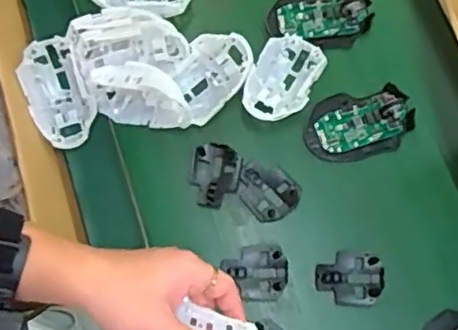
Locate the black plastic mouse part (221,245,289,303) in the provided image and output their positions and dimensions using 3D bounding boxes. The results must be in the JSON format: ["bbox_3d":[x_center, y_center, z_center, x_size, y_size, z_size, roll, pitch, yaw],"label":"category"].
[{"bbox_3d":[0.029,0.109,0.608,0.060,0.011,0.054,-14,71,-3],"label":"black plastic mouse part"}]

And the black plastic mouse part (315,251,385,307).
[{"bbox_3d":[0.120,0.113,0.608,0.066,0.015,0.052,3,71,3],"label":"black plastic mouse part"}]

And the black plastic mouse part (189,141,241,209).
[{"bbox_3d":[-0.015,0.011,0.632,0.050,0.015,0.066,10,72,6],"label":"black plastic mouse part"}]

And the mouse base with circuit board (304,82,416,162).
[{"bbox_3d":[0.138,-0.044,0.649,0.112,0.018,0.071,-10,81,2],"label":"mouse base with circuit board"}]

